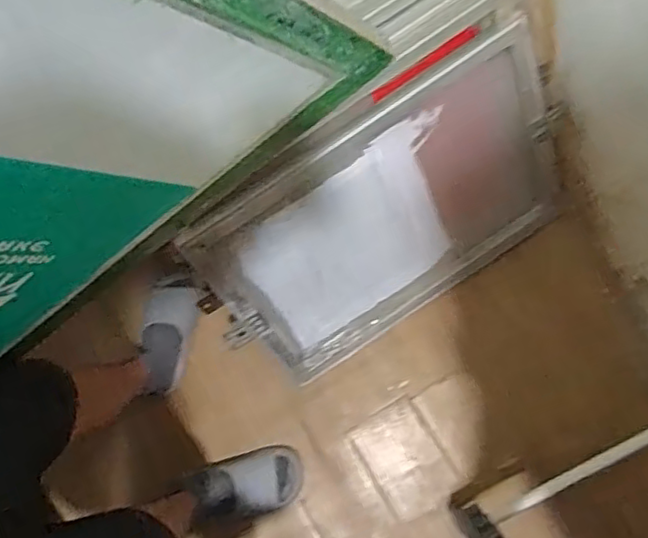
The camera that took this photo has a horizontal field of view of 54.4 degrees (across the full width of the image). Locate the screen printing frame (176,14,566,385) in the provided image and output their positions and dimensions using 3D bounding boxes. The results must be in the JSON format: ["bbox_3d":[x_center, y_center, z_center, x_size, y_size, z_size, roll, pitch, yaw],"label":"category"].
[{"bbox_3d":[0.129,-0.087,1.166,0.667,0.463,0.036,-33,43,-3],"label":"screen printing frame"}]

